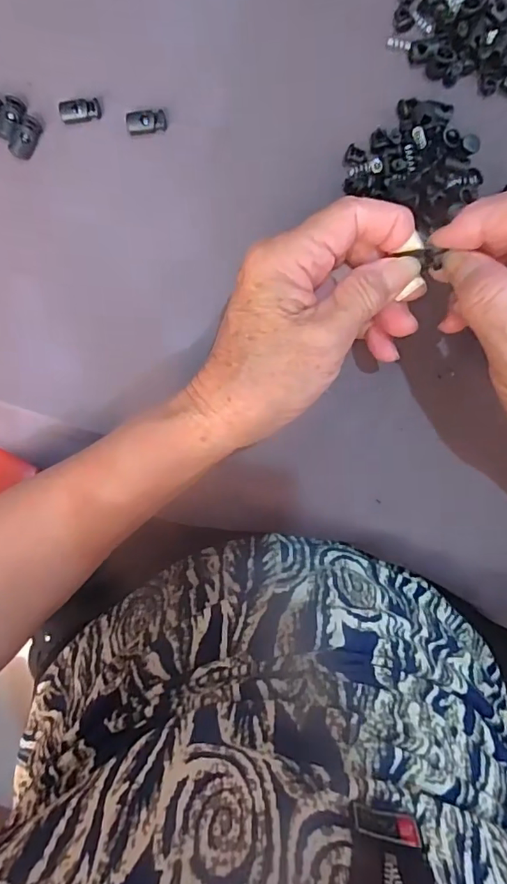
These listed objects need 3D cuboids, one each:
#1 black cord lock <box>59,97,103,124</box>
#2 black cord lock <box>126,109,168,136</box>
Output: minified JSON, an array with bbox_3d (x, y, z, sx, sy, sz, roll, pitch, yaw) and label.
[{"bbox_3d":[-0.092,-0.177,0.270,0.021,0.006,0.011,-8,93,-1],"label":"black cord lock"},{"bbox_3d":[-0.057,-0.172,0.270,0.021,0.005,0.012,-9,93,-1],"label":"black cord lock"}]

